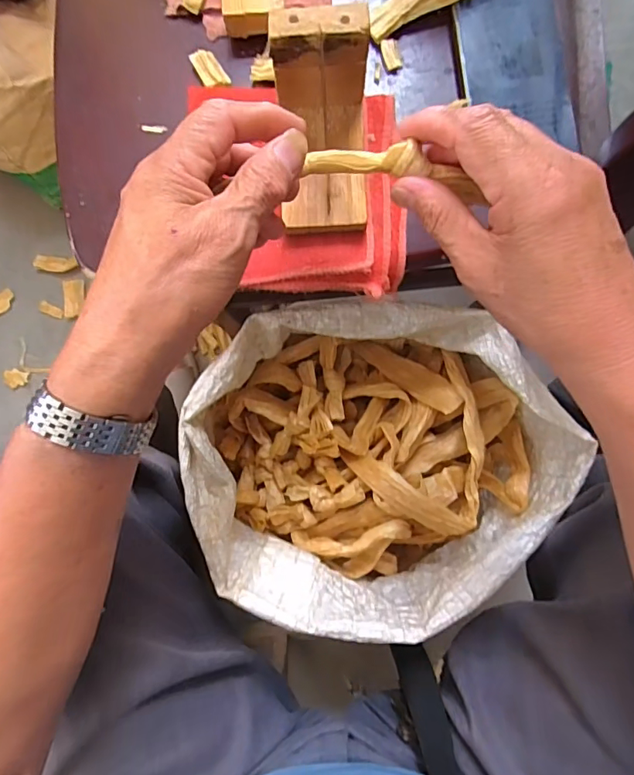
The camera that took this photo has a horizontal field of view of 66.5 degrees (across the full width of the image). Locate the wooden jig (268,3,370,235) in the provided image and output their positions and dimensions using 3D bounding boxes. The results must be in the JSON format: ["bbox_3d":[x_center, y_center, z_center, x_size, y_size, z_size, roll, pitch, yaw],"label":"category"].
[{"bbox_3d":[0.004,-0.167,0.314,0.057,0.072,0.106,-1,86,3],"label":"wooden jig"}]

